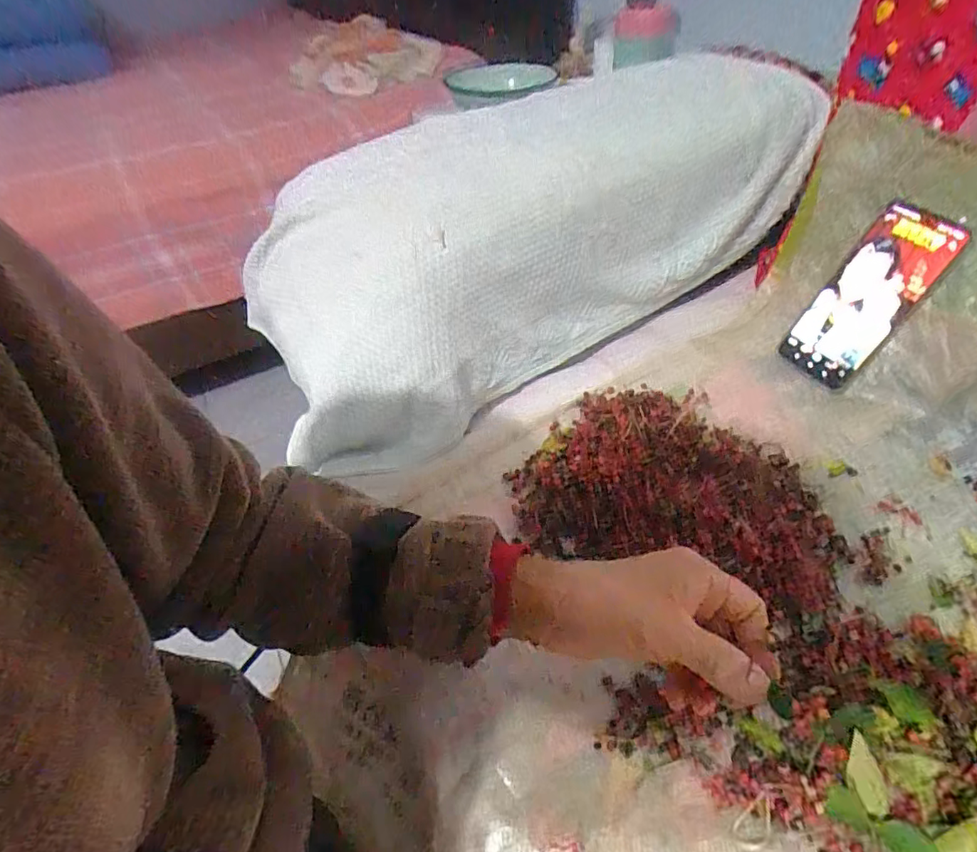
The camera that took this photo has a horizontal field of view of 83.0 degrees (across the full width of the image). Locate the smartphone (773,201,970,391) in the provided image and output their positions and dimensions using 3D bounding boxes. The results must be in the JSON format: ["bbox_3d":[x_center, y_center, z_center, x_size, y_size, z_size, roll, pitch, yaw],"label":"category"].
[{"bbox_3d":[0.347,-0.117,0.509,0.007,0.160,0.070,-10,46,-44],"label":"smartphone"}]

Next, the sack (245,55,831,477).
[{"bbox_3d":[0.070,-0.174,0.550,0.571,0.200,0.248,-18,45,-11],"label":"sack"}]

